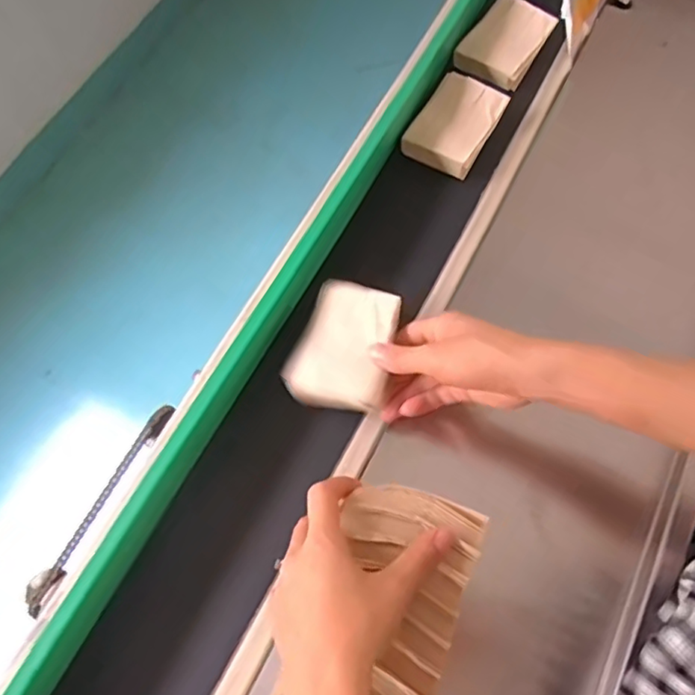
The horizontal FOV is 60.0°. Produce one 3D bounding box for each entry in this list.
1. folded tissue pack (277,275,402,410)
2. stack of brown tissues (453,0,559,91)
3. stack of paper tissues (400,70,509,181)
[{"bbox_3d":[-0.005,-0.004,0.502,0.083,0.021,0.105,9,67,6],"label":"folded tissue pack"},{"bbox_3d":[0.178,-0.343,0.674,0.076,0.022,0.112,30,71,14],"label":"stack of brown tissues"},{"bbox_3d":[0.114,-0.234,0.629,0.074,0.022,0.108,27,70,13],"label":"stack of paper tissues"}]

